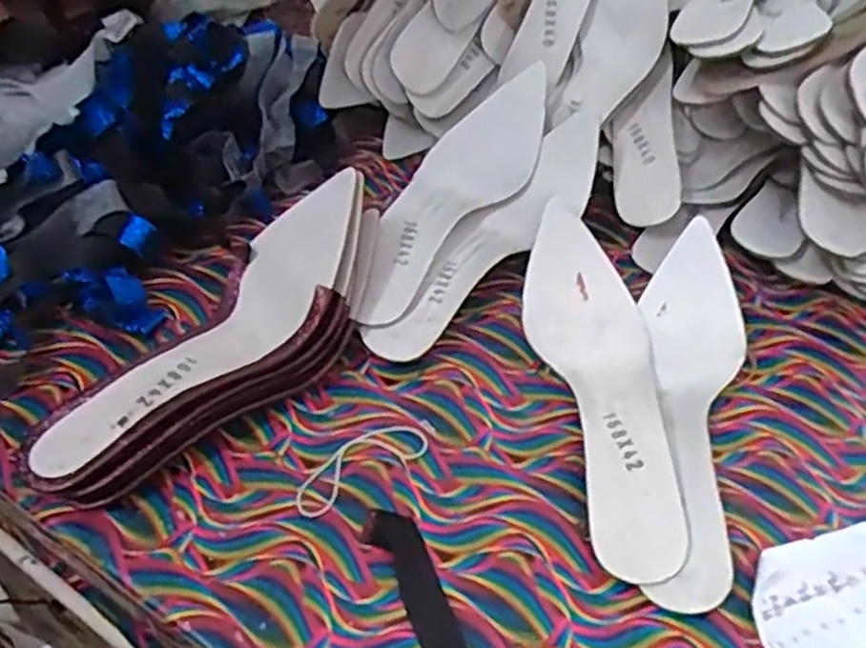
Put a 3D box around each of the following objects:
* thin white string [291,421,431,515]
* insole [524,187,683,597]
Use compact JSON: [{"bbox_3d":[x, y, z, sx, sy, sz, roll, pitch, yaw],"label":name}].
[{"bbox_3d":[-0.045,0.084,0.462,0.091,0.004,0.032,-25,55,-26],"label":"thin white string"},{"bbox_3d":[0.109,0.029,0.480,0.078,0.038,0.252,1,47,-5],"label":"insole"}]

